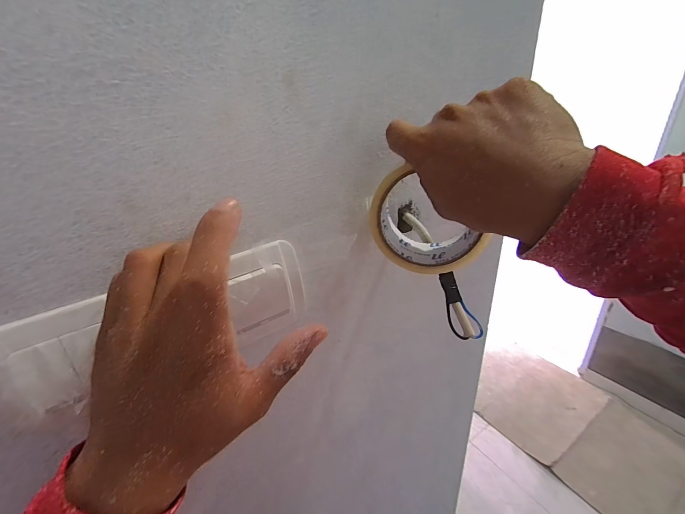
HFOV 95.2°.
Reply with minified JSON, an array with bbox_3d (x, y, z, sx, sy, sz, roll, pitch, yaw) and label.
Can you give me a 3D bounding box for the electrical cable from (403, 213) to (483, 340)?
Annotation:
[{"bbox_3d":[0.095,0.016,0.302,0.018,0.132,0.018,-22,-5,-31],"label":"electrical cable"}]

